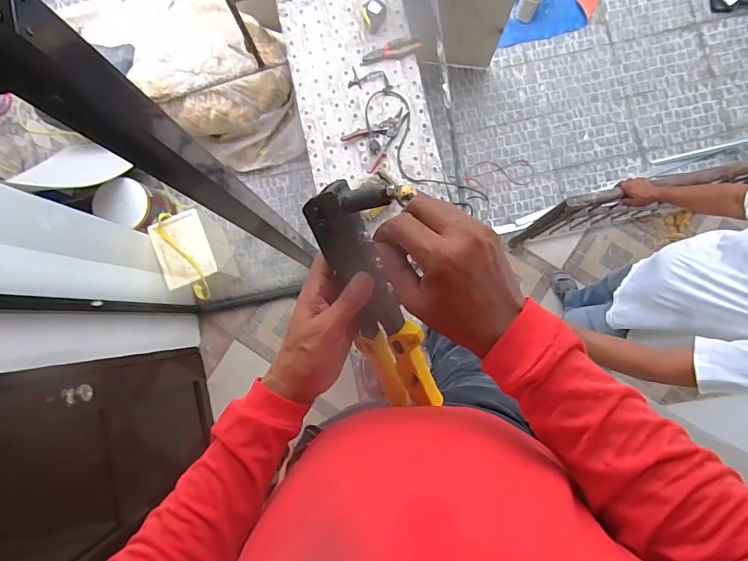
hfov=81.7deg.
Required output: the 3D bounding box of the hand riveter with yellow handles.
[{"bbox_3d":[0.014,0.030,0.392,0.079,0.033,0.247,-17,119,3],"label":"hand riveter with yellow handles"}]

